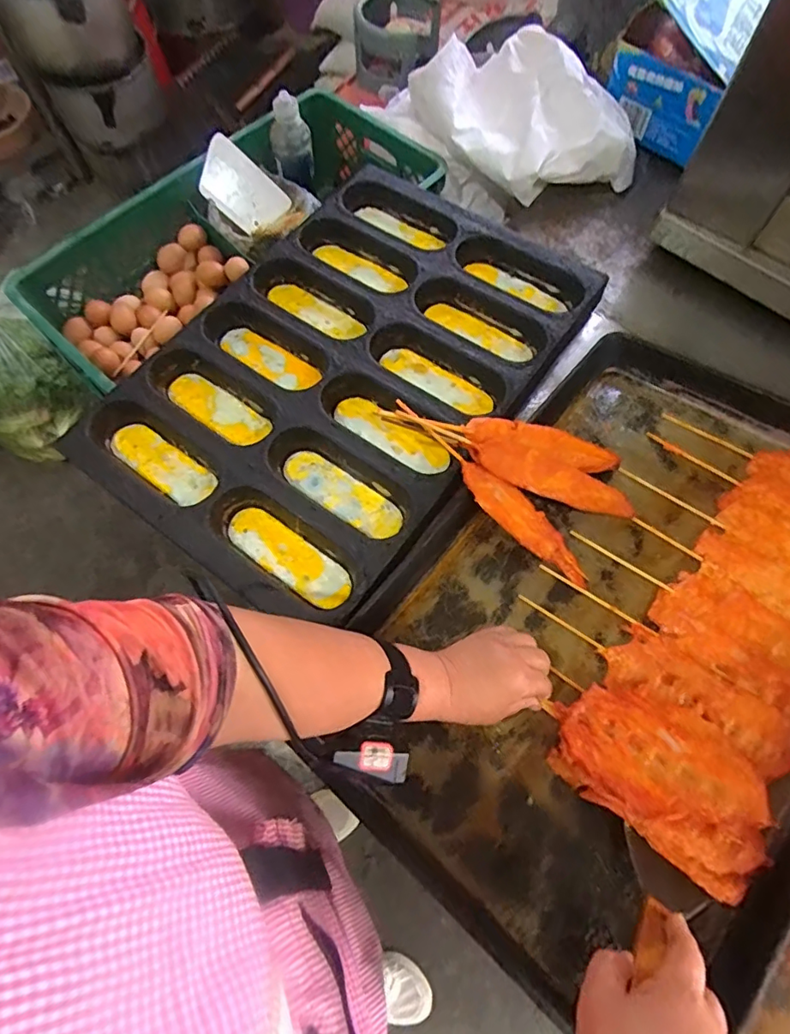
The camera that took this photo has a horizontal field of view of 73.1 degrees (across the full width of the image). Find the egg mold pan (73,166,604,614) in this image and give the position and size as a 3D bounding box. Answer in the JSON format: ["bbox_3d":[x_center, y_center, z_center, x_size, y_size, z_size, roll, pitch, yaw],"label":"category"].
[{"bbox_3d":[-0.056,-0.193,0.671,0.405,0.055,0.606,32,67,17],"label":"egg mold pan"}]

